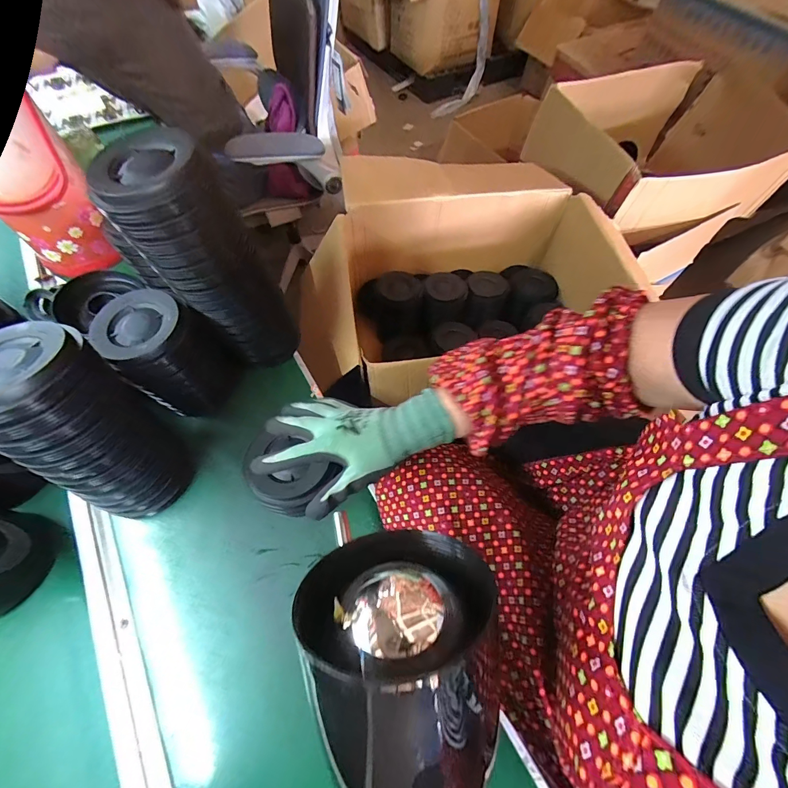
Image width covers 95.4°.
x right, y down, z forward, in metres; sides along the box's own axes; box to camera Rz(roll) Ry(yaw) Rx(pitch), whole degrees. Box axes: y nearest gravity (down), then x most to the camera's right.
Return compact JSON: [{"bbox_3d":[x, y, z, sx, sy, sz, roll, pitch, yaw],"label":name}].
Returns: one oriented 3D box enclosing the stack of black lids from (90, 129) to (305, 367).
[{"bbox_3d":[-0.236,-0.158,0.493,0.118,0.312,0.107,3,63,2],"label":"stack of black lids"}]

